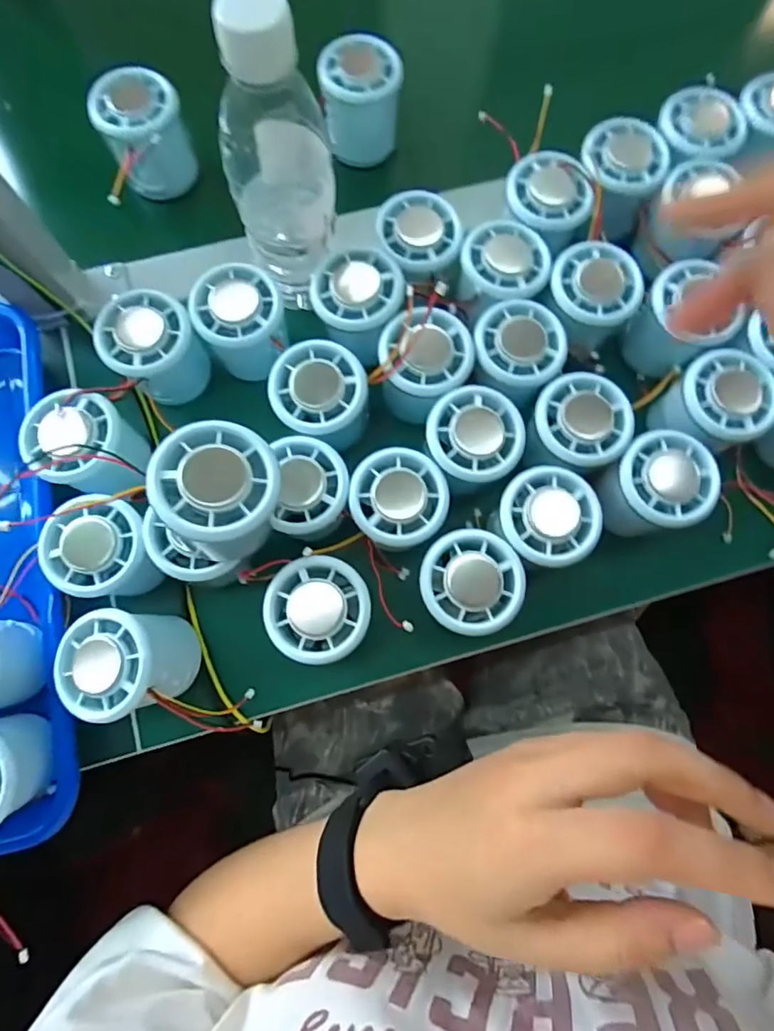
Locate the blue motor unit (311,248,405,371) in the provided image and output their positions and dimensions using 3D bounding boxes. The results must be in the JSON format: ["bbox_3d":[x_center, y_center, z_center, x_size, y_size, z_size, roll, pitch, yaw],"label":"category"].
[{"bbox_3d":[-0.018,-0.137,0.345,0.056,0.047,0.051,0,77,-1],"label":"blue motor unit"}]

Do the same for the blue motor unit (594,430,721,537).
[{"bbox_3d":[0.164,-0.017,0.329,0.056,0.053,0.055,0,77,-1],"label":"blue motor unit"}]

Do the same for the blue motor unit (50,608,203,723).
[{"bbox_3d":[-0.144,0.082,0.293,0.058,0.054,0.053,0,77,-1],"label":"blue motor unit"}]

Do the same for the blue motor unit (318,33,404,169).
[{"bbox_3d":[-0.019,-0.311,0.395,0.059,0.060,0.054,-4,78,-2],"label":"blue motor unit"}]

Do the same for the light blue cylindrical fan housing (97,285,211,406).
[{"bbox_3d":[-0.149,-0.107,0.344,0.054,0.063,0.051,0,77,-1],"label":"light blue cylindrical fan housing"}]

